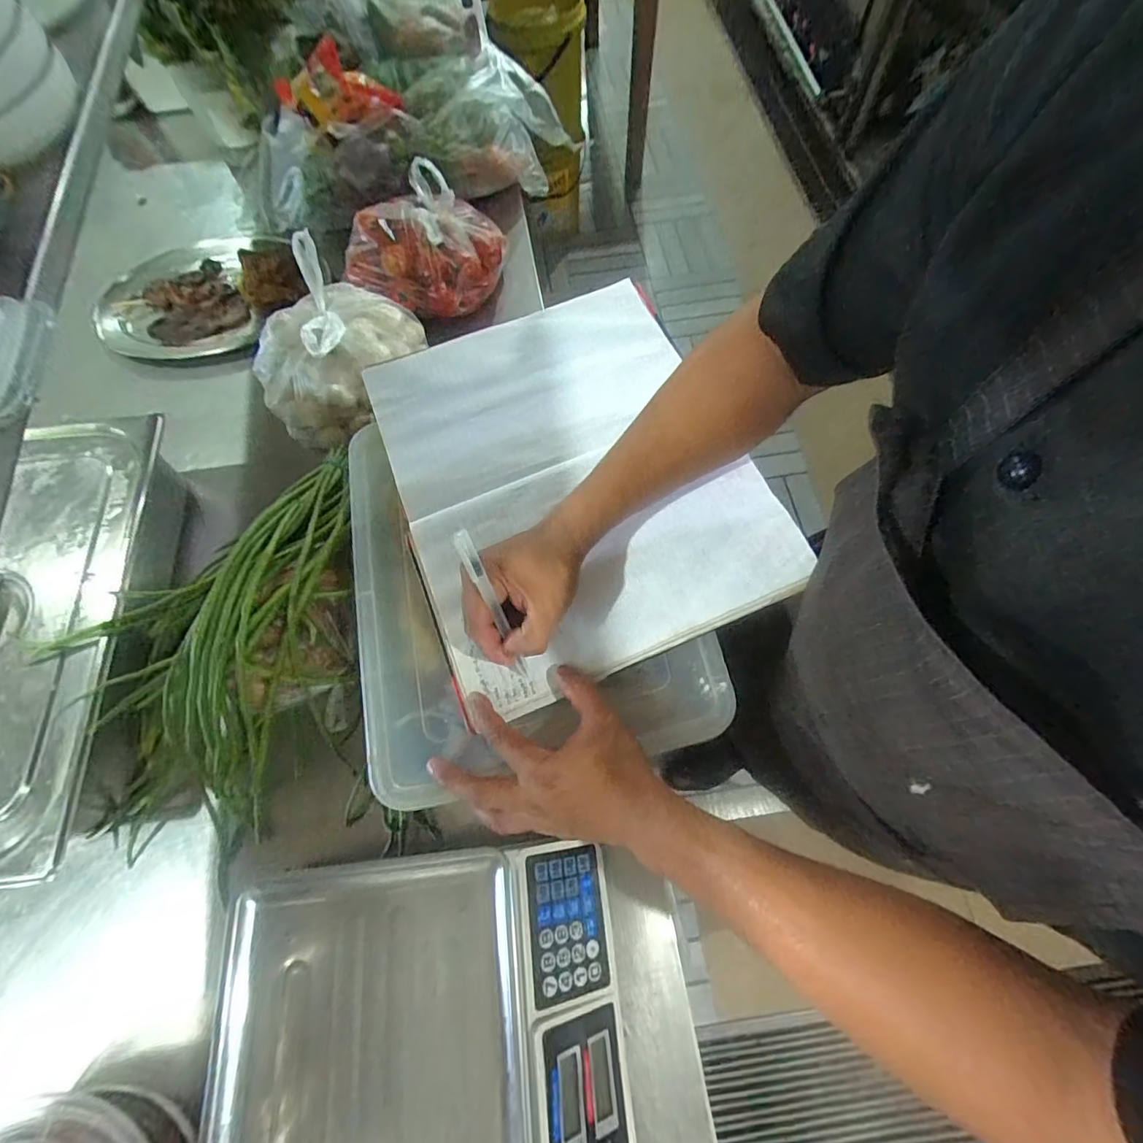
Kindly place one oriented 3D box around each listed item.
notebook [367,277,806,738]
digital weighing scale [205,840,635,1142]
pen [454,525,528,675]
[{"bbox_3d":[-0.008,-0.110,0.507,0.326,0.026,0.404,-19,68,-5],"label":"notebook"},{"bbox_3d":[-0.121,0.425,0.430,0.335,0.101,0.332,-7,68,0],"label":"digital weighing scale"},{"bbox_3d":[-0.058,0.027,0.384,0.011,0.140,0.008,-22,40,-6],"label":"pen"}]

